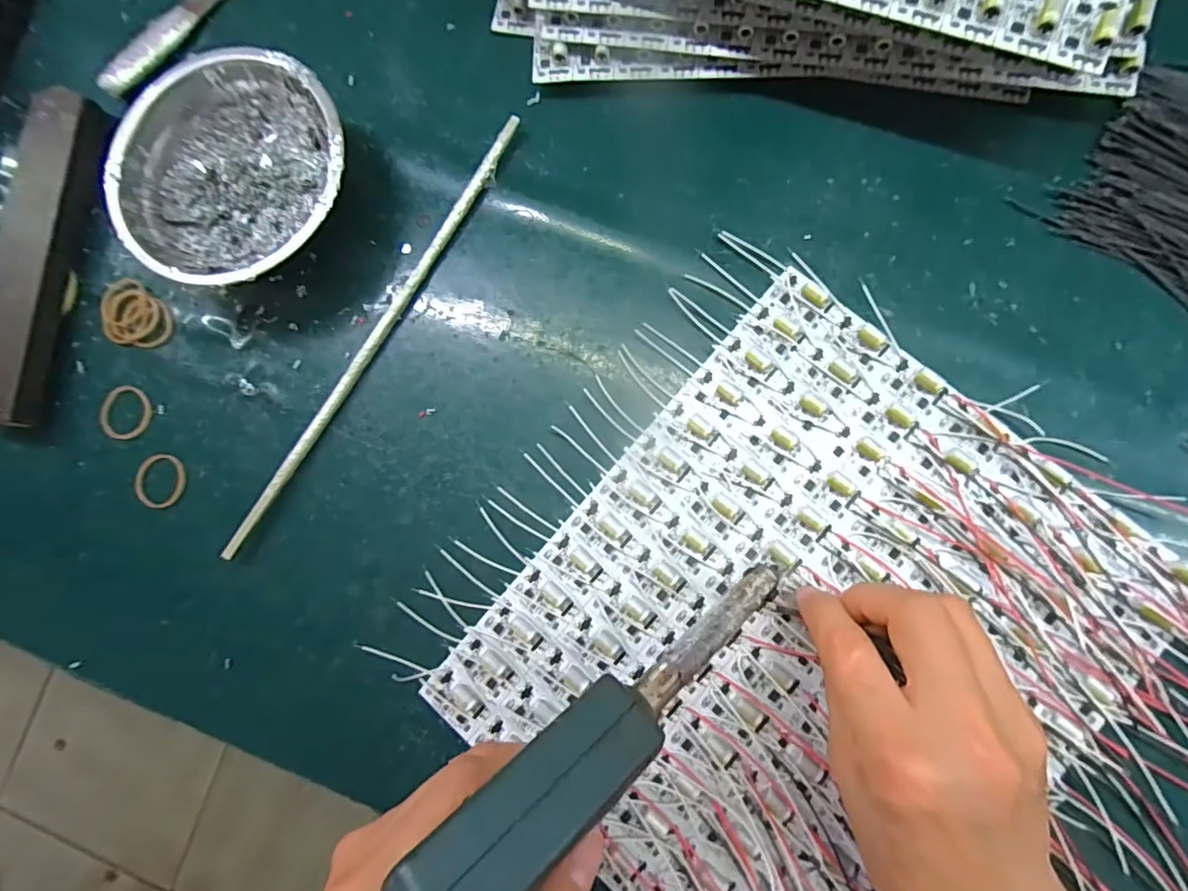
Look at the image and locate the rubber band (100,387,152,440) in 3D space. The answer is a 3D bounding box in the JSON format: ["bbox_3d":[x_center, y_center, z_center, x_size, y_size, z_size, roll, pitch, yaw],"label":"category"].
[{"bbox_3d":[-0.268,-0.019,0.306,0.030,0.004,0.030,-1,84,5],"label":"rubber band"}]

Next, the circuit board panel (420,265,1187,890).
[{"bbox_3d":[0.099,0.092,0.256,0.242,0.013,0.281,41,89,8],"label":"circuit board panel"}]

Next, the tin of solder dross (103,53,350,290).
[{"bbox_3d":[-0.190,-0.142,0.293,0.123,0.038,0.123,-1,84,5],"label":"tin of solder dross"}]

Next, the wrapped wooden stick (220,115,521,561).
[{"bbox_3d":[-0.118,-0.058,0.292,0.009,0.010,0.276,32,88,8],"label":"wrapped wooden stick"}]

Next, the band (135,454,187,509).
[{"bbox_3d":[-0.239,0.020,0.298,0.025,0.005,0.029,39,89,8],"label":"band"}]

